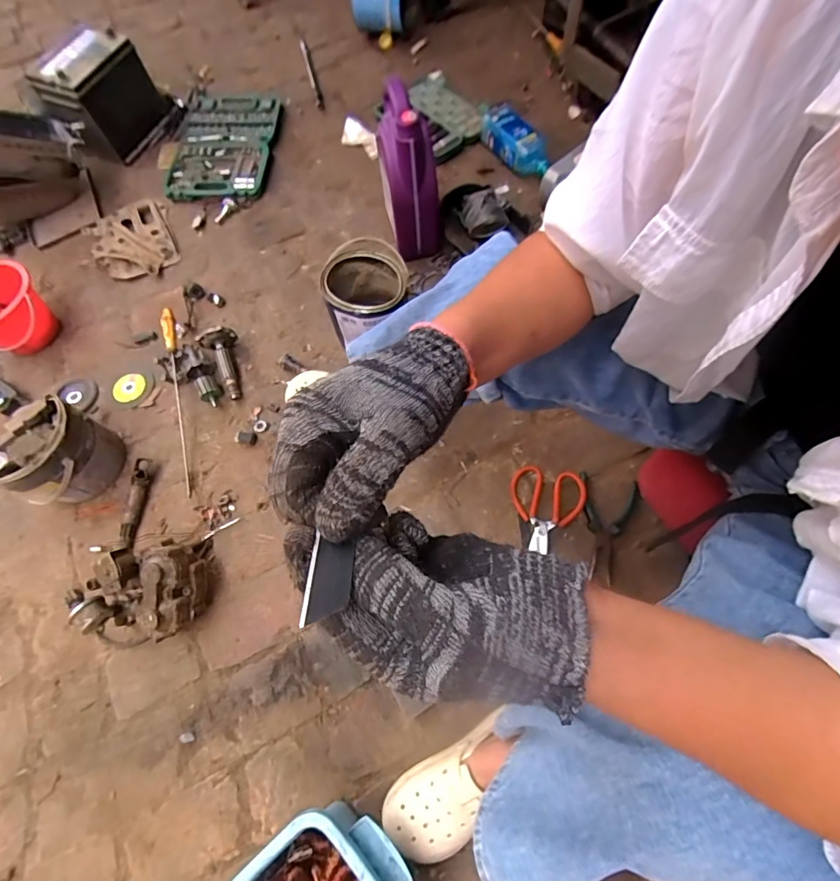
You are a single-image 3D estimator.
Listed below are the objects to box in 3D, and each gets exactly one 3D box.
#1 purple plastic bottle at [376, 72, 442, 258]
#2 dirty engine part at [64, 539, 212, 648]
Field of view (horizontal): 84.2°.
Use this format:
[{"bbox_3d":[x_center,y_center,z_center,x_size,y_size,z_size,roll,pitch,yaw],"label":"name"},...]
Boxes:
[{"bbox_3d":[-0.021,-0.539,0.946,0.108,0.287,0.189,-11,66,-1],"label":"purple plastic bottle"},{"bbox_3d":[-0.433,0.237,0.733,0.169,0.129,0.145,-9,66,-2],"label":"dirty engine part"}]

